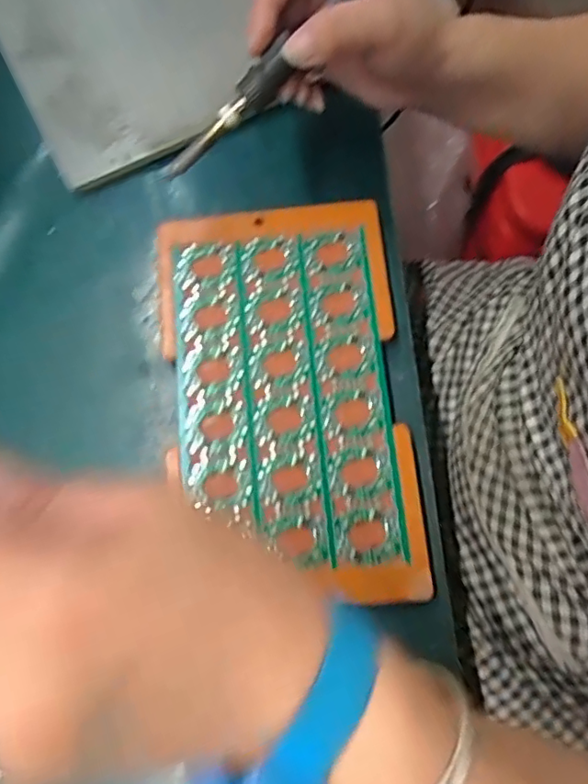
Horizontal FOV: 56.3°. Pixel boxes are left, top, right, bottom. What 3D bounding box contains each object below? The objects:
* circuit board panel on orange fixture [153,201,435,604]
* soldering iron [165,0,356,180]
[{"bbox_3d":[-0.006,0.001,0.328,0.137,0.025,0.232,-6,74,-2],"label":"circuit board panel on orange fixture"},{"bbox_3d":[0.010,-0.192,0.295,0.215,0.019,0.014,-41,78,9],"label":"soldering iron"}]

